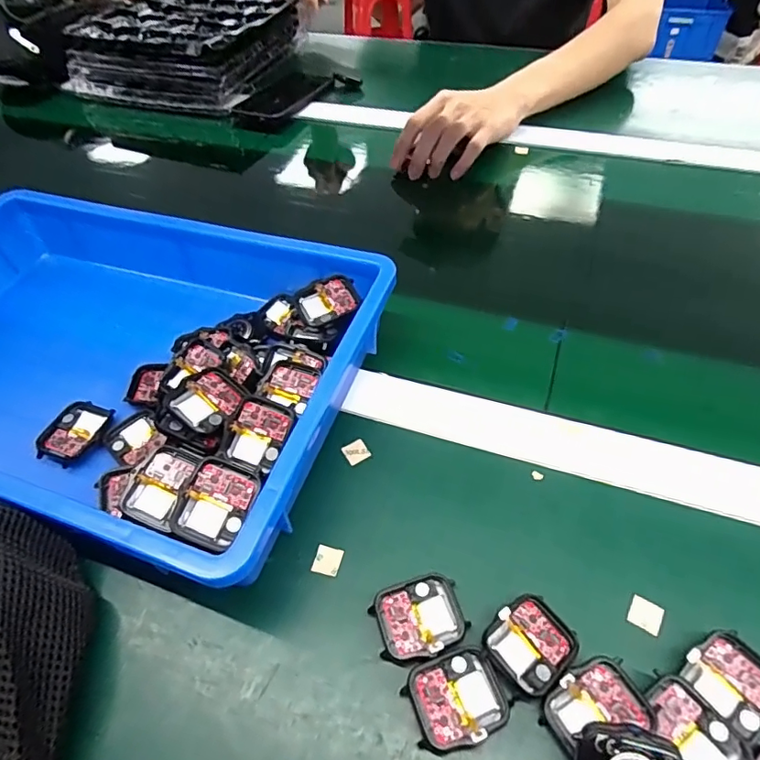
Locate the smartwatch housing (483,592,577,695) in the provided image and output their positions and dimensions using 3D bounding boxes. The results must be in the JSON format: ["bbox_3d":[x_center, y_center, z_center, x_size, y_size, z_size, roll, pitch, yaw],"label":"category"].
[{"bbox_3d":[0.078,0.135,0.266,0.043,0.014,0.038,-35,57,-24],"label":"smartwatch housing"}]

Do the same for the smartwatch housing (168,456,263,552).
[{"bbox_3d":[-0.085,0.065,0.268,0.035,0.005,0.043,23,77,1],"label":"smartwatch housing"}]

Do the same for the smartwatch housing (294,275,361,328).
[{"bbox_3d":[-0.036,-0.057,0.367,0.042,0.011,0.035,-25,53,-18],"label":"smartwatch housing"}]

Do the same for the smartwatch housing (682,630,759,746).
[{"bbox_3d":[0.170,0.145,0.248,0.041,0.009,0.038,-33,56,-23],"label":"smartwatch housing"}]

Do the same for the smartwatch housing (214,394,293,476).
[{"bbox_3d":[-0.070,0.032,0.299,0.039,0.010,0.039,17,87,14],"label":"smartwatch housing"}]

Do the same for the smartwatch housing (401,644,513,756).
[{"bbox_3d":[0.037,0.155,0.252,0.046,0.010,0.038,-18,52,-13],"label":"smartwatch housing"}]

